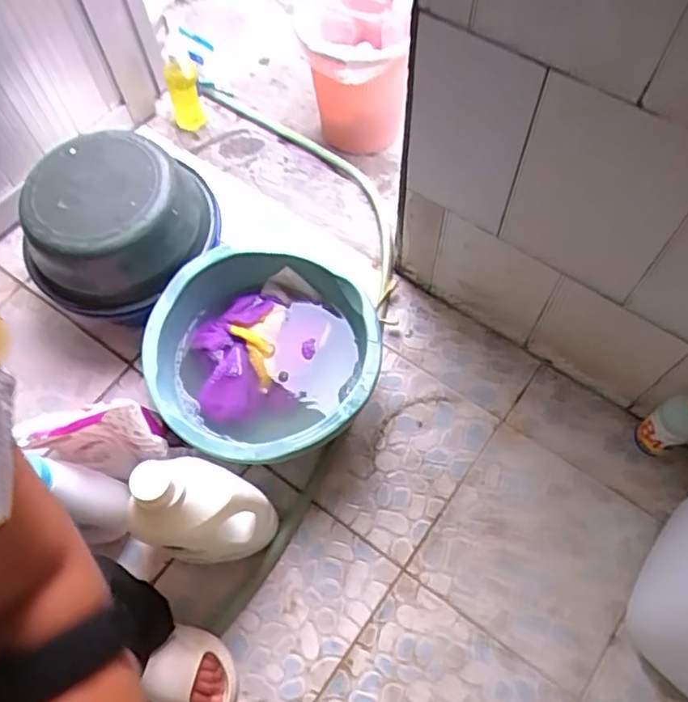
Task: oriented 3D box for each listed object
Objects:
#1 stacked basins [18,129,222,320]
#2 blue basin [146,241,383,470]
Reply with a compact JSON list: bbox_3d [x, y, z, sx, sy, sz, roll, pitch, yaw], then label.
[{"bbox_3d":[-0.363,-0.233,1.077,0.273,0.153,0.284,-1,64,2],"label":"stacked basins"},{"bbox_3d":[-0.124,0.012,1.004,0.353,0.146,0.345,-1,64,2],"label":"blue basin"}]

